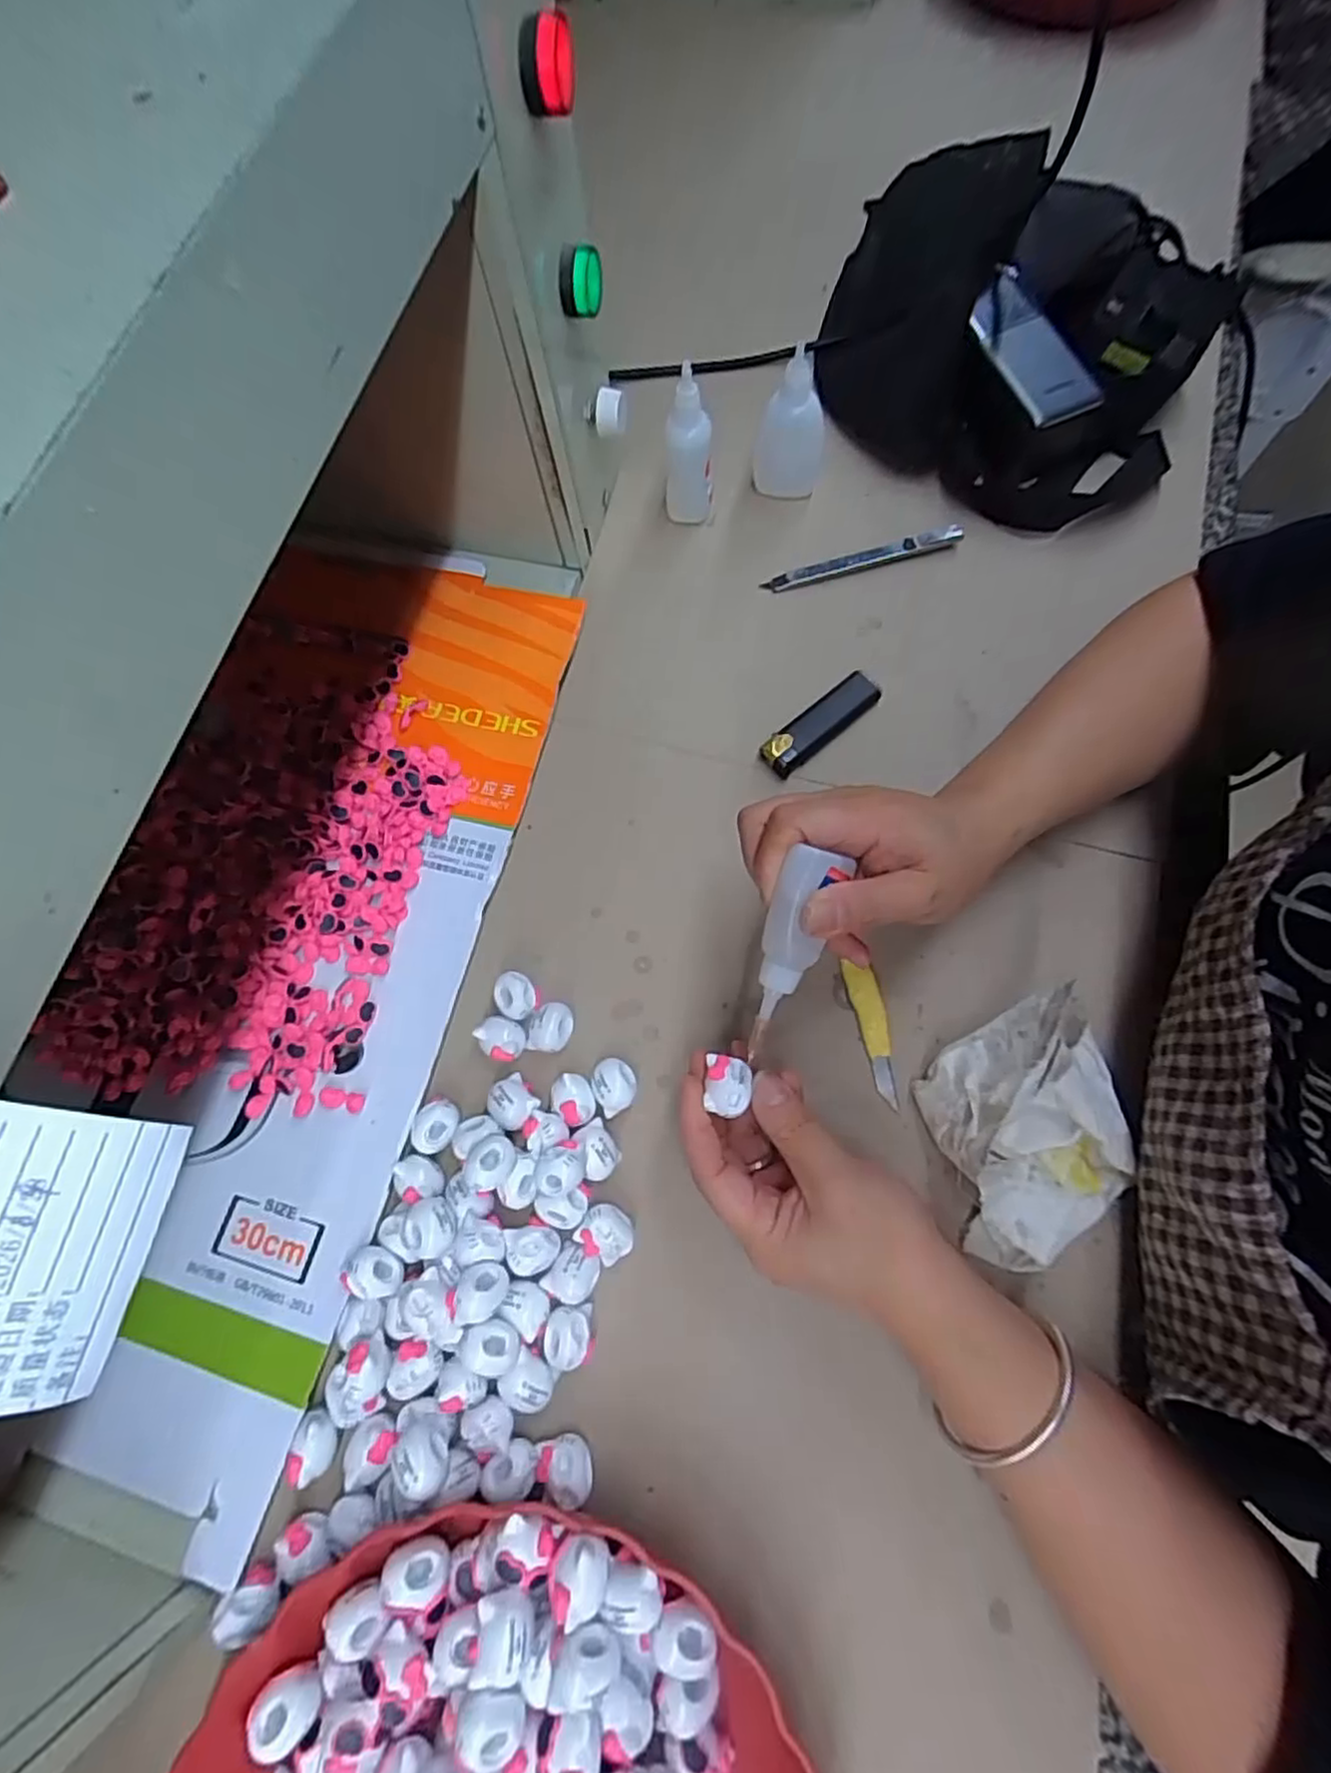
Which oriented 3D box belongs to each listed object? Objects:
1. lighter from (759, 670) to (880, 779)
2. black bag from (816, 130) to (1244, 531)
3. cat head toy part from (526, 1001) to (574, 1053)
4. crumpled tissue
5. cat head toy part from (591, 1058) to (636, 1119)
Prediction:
[{"bbox_3d":[0.092,-0.097,0.422,0.079,0.012,0.024,-39,74,-10],"label":"lighter"},{"bbox_3d":[0.234,-0.385,0.479,0.259,0.067,0.268,23,74,10],"label":"black bag"},{"bbox_3d":[-0.061,0.074,0.371,0.024,0.016,0.025,-1,71,2],"label":"cat head toy part"},{"bbox_3d":[0.171,0.113,0.331,0.085,0.057,0.106,-18,73,-4],"label":"crumpled tissue"},{"bbox_3d":[-0.027,0.102,0.362,0.022,0.020,0.025,-32,72,-8],"label":"cat head toy part"}]

